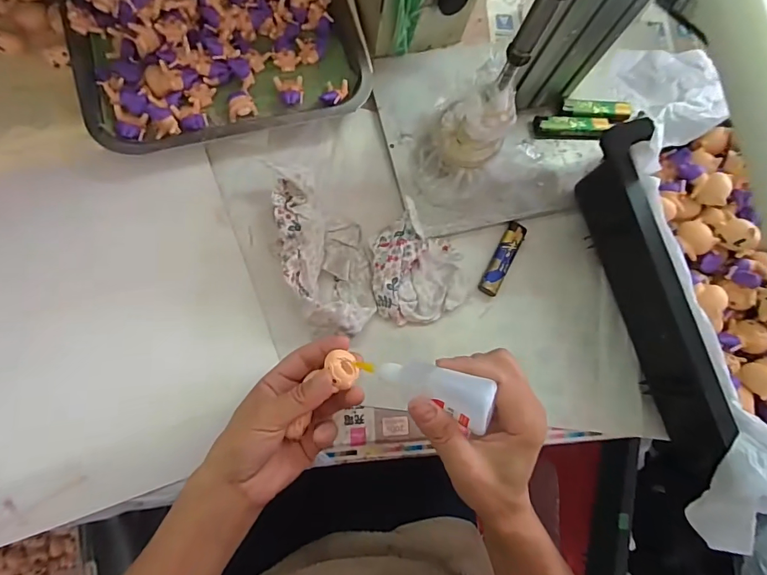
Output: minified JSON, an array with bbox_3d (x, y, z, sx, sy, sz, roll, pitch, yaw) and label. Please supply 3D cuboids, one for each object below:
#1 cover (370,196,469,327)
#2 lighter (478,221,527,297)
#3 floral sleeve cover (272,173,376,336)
[{"bbox_3d":[0.034,-0.022,0.423,0.088,0.025,0.108,-1,79,-10],"label":"cover"},{"bbox_3d":[0.120,-0.029,0.440,0.022,0.011,0.081,30,75,-3],"label":"lighter"},{"bbox_3d":[-0.052,-0.031,0.404,0.080,0.040,0.159,-14,83,-10],"label":"floral sleeve cover"}]

